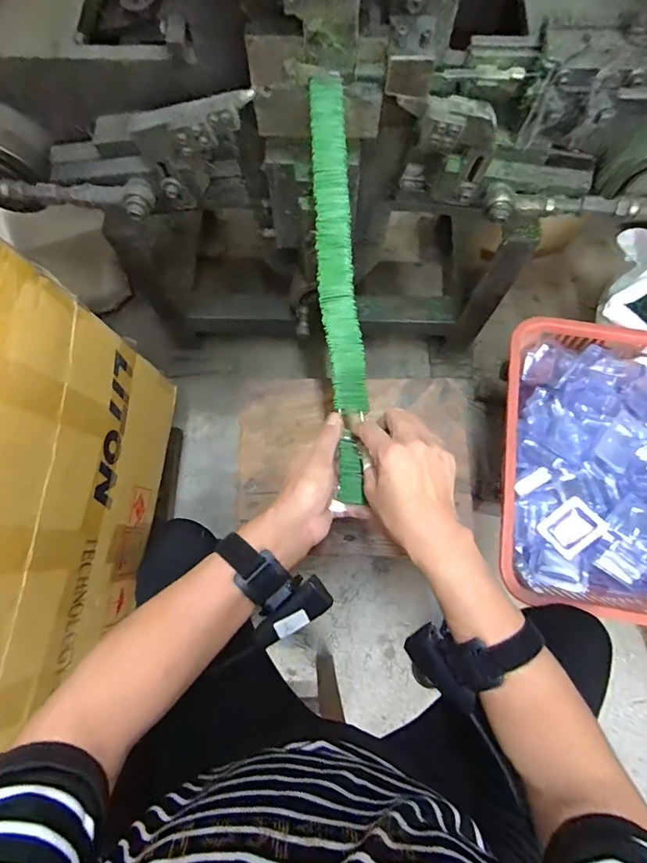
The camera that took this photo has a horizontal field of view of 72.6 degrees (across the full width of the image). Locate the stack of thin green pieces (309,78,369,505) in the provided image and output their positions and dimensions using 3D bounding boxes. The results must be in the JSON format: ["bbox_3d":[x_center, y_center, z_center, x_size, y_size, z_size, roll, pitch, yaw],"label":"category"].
[{"bbox_3d":[0.015,-0.152,0.457,0.040,0.025,0.444,-4,83,0],"label":"stack of thin green pieces"}]

